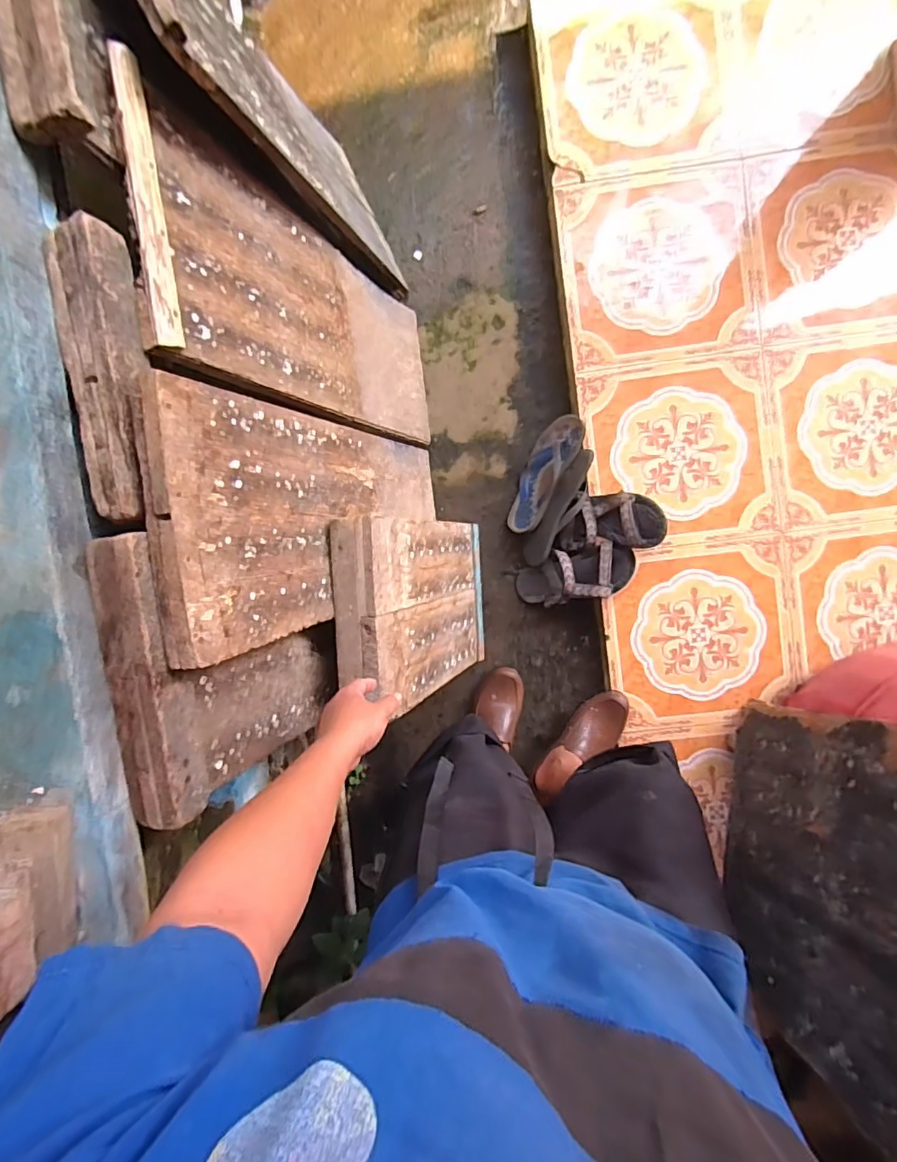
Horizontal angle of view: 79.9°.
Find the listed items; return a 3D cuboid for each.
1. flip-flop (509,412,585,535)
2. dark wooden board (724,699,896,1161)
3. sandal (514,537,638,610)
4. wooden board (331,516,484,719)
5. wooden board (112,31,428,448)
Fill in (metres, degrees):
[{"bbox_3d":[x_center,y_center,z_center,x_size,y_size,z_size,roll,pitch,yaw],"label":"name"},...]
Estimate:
[{"bbox_3d":[0.213,-0.242,1.211,0.109,0.034,0.272,38,108,44],"label":"flip-flop"},{"bbox_3d":[0.437,0.351,0.621,0.018,0.412,0.382,10,83,1],"label":"dark wooden board"},{"bbox_3d":[0.271,-0.010,1.187,0.266,0.073,0.121,-16,83,25],"label":"sandal"},{"bbox_3d":[-0.048,0.044,1.011,0.068,0.490,0.306,0,94,22],"label":"wooden board"},{"bbox_3d":[-0.204,-0.432,0.894,0.033,0.737,0.313,-7,94,22],"label":"wooden board"}]

